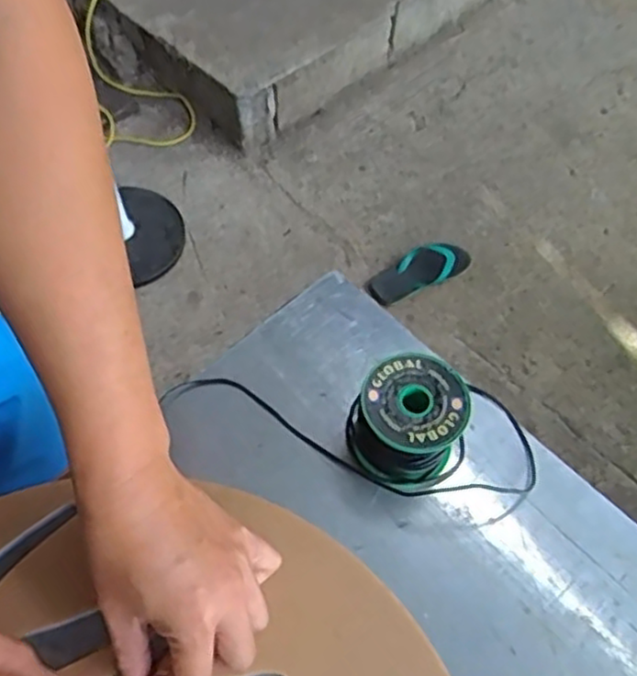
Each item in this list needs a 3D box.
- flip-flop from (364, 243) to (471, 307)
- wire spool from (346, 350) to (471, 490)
[{"bbox_3d":[0.219,-0.145,1.515,0.231,0.035,0.093,-29,64,-19],"label":"flip-flop"},{"bbox_3d":[0.062,0.059,0.482,0.071,0.069,0.071,-21,61,-15],"label":"wire spool"}]

